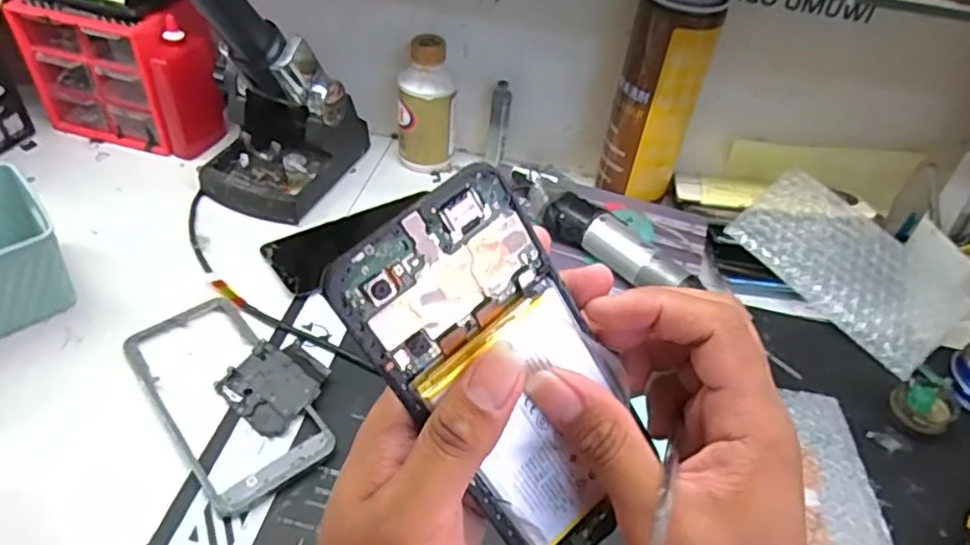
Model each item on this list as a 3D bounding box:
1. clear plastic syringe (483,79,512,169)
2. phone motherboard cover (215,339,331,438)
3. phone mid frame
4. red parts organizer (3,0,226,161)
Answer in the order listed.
[{"bbox_3d":[0.013,-0.139,0.615,0.018,0.081,0.021,12,44,5],"label":"clear plastic syringe"},{"bbox_3d":[-0.140,0.073,0.437,0.062,0.004,0.056,30,64,25],"label":"phone motherboard cover"},{"bbox_3d":[-0.171,0.077,0.431,0.077,0.011,0.168,-28,54,-31],"label":"phone mid frame"},{"bbox_3d":[-0.323,-0.178,0.597,0.162,0.127,0.056,15,45,9],"label":"red parts organizer"}]

